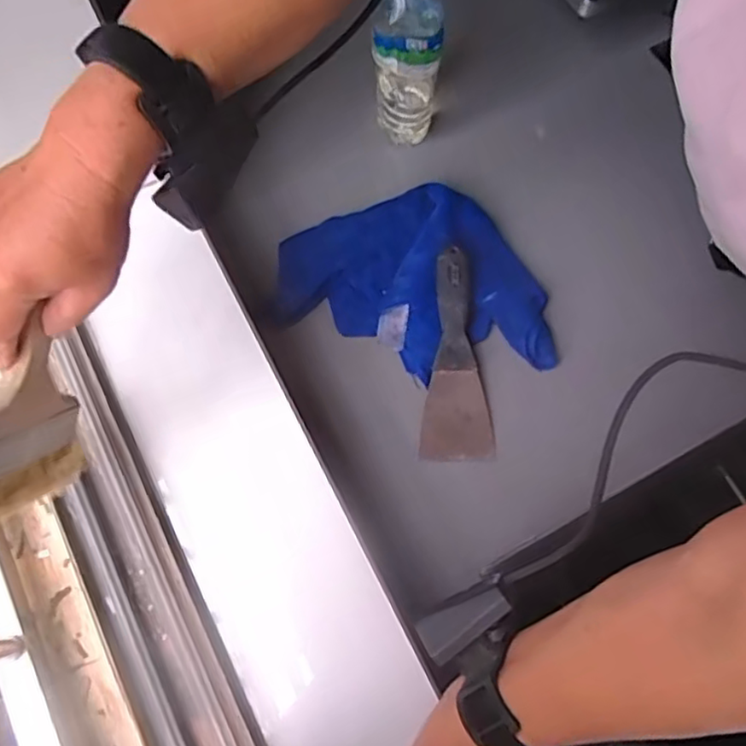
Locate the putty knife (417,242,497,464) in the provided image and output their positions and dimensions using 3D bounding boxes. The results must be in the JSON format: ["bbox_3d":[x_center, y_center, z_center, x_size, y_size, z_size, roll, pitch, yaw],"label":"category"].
[{"bbox_3d":[0.078,-0.019,0.623,0.066,0.015,0.202,-2,87,-2],"label":"putty knife"}]

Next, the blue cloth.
[{"bbox_3d":[0.031,-0.085,0.651,0.256,0.024,0.201,-12,72,-5],"label":"blue cloth"}]

